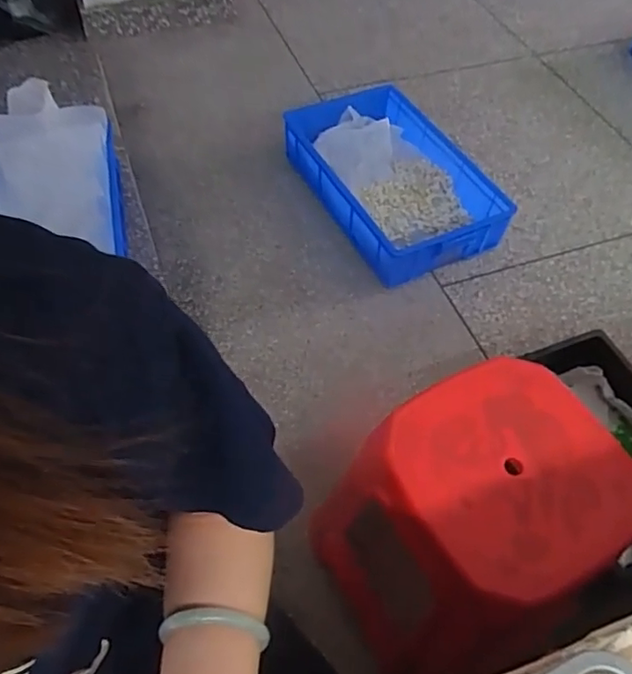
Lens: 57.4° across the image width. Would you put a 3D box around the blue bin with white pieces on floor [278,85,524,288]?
[{"bbox_3d":[0.224,-0.502,1.780,0.489,0.154,0.742,-26,60,-19],"label":"blue bin with white pieces on floor"}]

